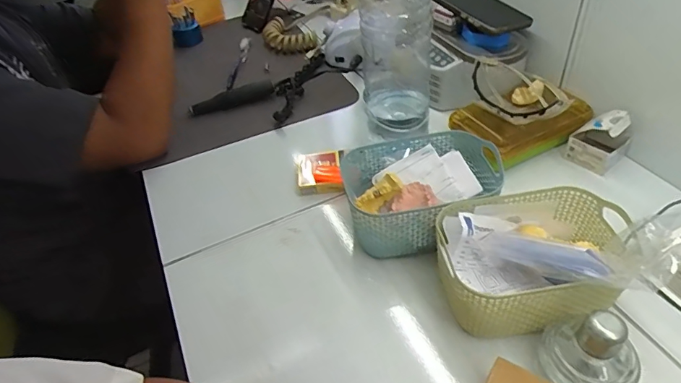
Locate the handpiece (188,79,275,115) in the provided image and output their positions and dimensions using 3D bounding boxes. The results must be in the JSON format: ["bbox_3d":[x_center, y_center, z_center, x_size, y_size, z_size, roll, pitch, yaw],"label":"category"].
[{"bbox_3d":[-0.184,-0.160,0.781,0.142,0.035,0.020,-21,44,-14],"label":"handpiece"}]

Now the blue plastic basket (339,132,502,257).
[{"bbox_3d":[0.096,-0.001,0.529,0.170,0.071,0.124,-10,43,-4],"label":"blue plastic basket"}]

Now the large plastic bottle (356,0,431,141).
[{"bbox_3d":[0.068,-0.198,0.560,0.084,0.272,0.077,-3,43,4],"label":"large plastic bottle"}]

